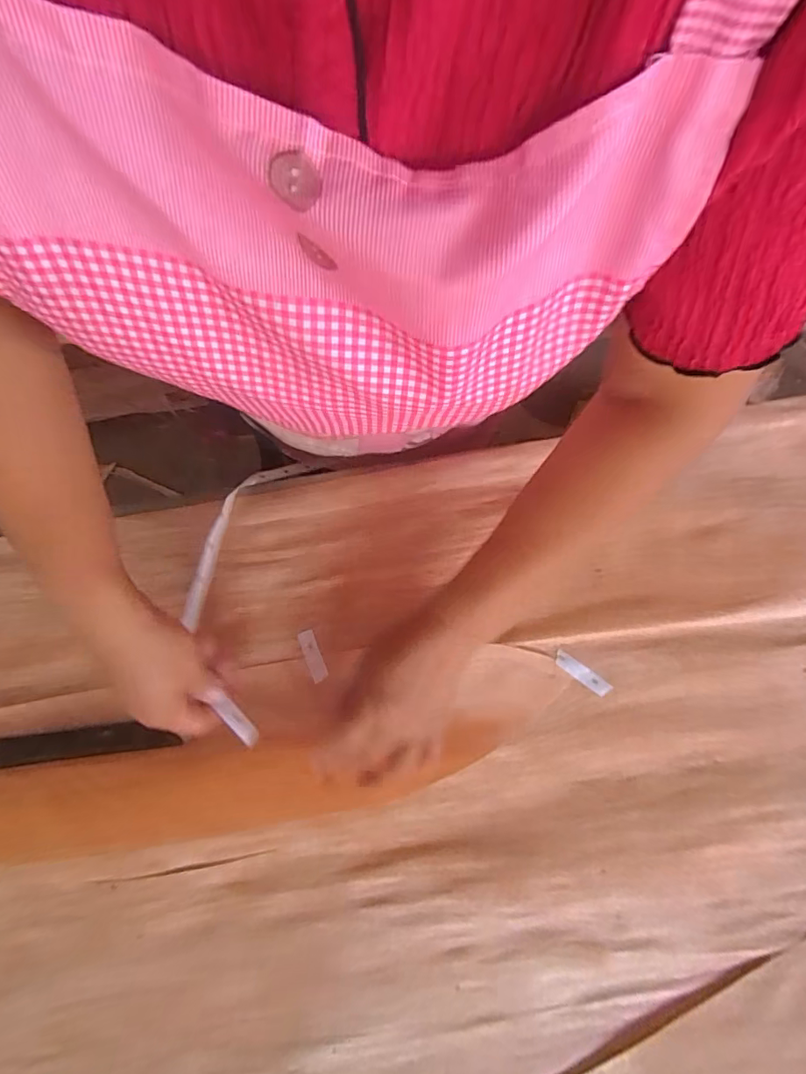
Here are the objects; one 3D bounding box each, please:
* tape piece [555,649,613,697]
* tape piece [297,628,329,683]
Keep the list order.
[{"bbox_3d":[0.151,0.115,0.427,0.050,0.004,0.014,36,81,6],"label":"tape piece"},{"bbox_3d":[-0.077,0.100,0.430,0.013,0.004,0.043,-20,73,-14],"label":"tape piece"}]

